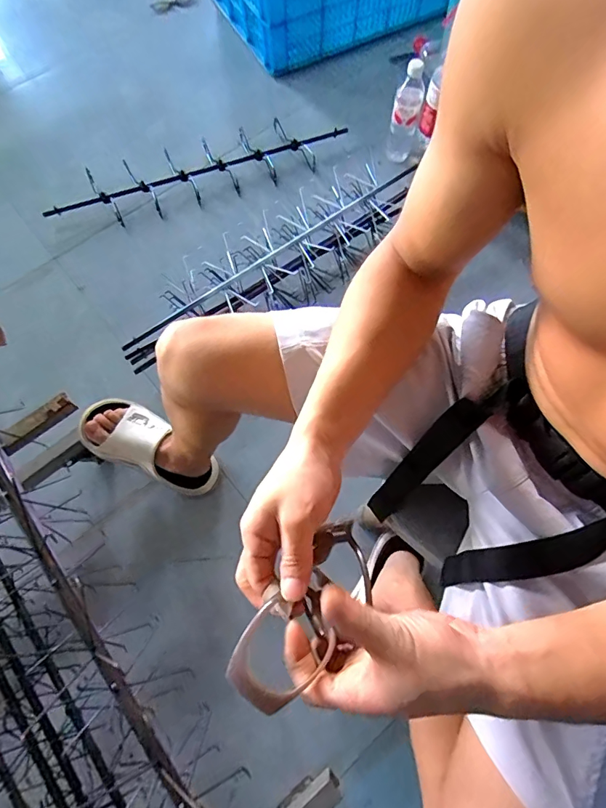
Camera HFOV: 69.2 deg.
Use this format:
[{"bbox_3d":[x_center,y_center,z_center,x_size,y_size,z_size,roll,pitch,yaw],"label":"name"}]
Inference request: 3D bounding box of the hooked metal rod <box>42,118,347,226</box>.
[{"bbox_3d":[-0.242,-0.576,1.055,0.739,0.035,0.209,-19,70,-6],"label":"hooked metal rod"}]

